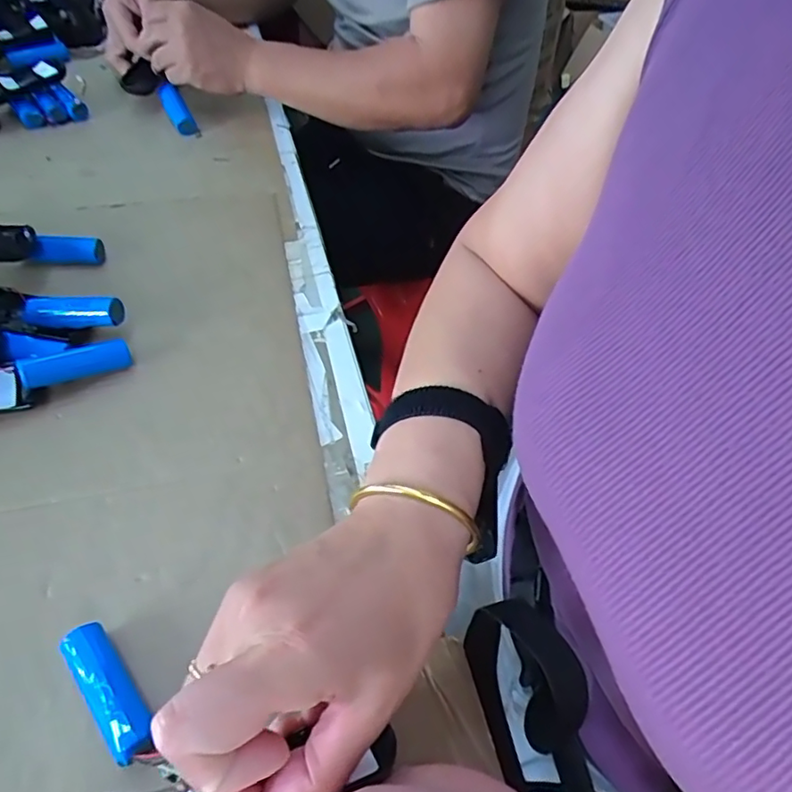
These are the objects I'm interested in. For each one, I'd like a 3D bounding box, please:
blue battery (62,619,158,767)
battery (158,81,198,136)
[{"bbox_3d":[-0.148,0.151,0.297,0.023,0.024,0.074,-34,61,-27],"label":"blue battery"},{"bbox_3d":[-0.258,-0.339,0.677,0.021,0.020,0.080,-25,70,-22],"label":"battery"}]

